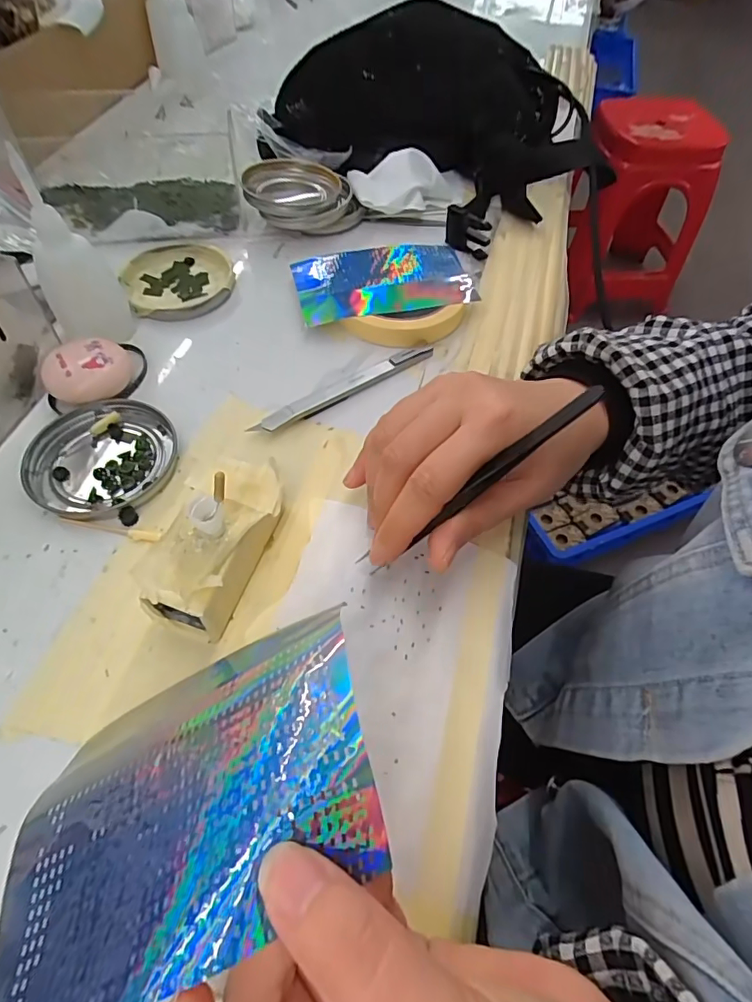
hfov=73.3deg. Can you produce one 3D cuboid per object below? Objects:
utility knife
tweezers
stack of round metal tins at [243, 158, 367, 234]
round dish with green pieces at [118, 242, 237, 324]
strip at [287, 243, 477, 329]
[{"bbox_3d":[-0.017,-0.071,0.318,0.130,0.009,0.013,-32,64,-20],"label":"utility knife"},{"bbox_3d":[0.040,-0.004,0.218,0.125,0.010,0.009,-40,57,25],"label":"tweezers"},{"bbox_3d":[-0.061,-0.255,0.420,0.090,0.025,0.077,-10,58,-8],"label":"stack of round metal tins"},{"bbox_3d":[-0.145,-0.162,0.374,0.077,0.011,0.076,1,57,-1],"label":"round dish with green pieces"},{"bbox_3d":[0.005,-0.159,0.370,0.124,0.015,0.075,-10,58,-8],"label":"strip"}]

